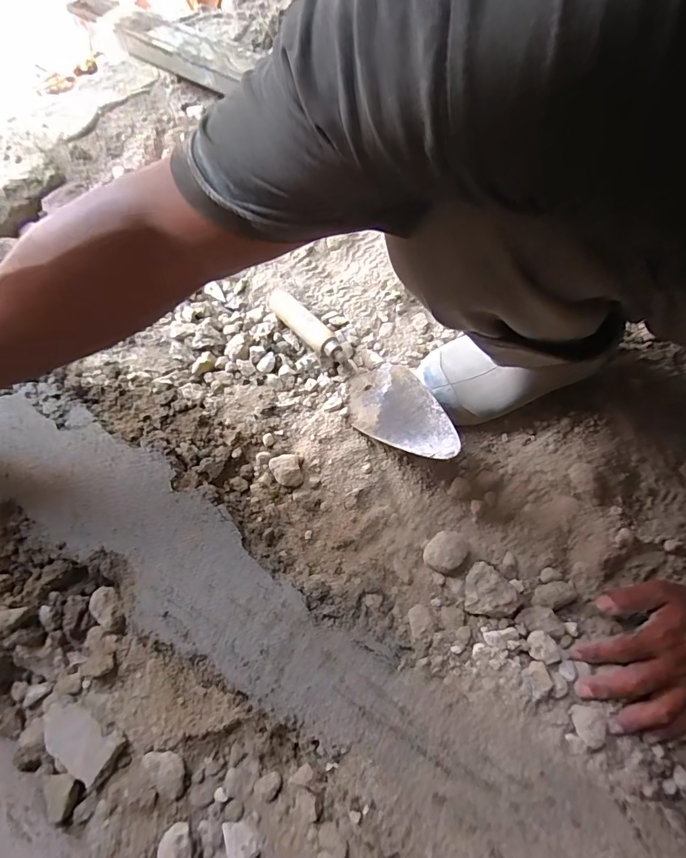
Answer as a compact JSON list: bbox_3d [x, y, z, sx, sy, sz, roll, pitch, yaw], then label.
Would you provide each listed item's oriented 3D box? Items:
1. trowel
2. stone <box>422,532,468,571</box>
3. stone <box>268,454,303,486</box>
[{"bbox_3d":[0.023,-0.077,0.525,0.090,0.064,0.311,-29,68,-17],"label":"trowel"},{"bbox_3d":[0.108,0.124,0.459,0.037,0.022,0.049,36,67,15],"label":"stone"},{"bbox_3d":[-0.063,0.045,0.485,0.031,0.017,0.033,0,64,0],"label":"stone"}]

